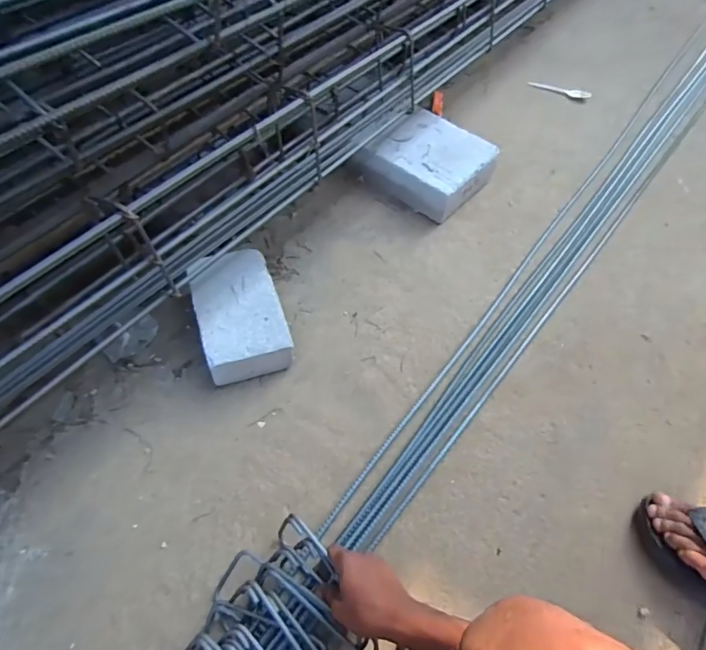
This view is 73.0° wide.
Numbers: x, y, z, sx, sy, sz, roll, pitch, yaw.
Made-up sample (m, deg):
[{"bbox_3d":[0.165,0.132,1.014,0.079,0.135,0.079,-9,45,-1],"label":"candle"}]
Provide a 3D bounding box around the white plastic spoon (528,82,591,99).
[{"bbox_3d":[0.535,-0.610,1.235,0.156,0.008,0.033,21,59,11],"label":"white plastic spoon"}]

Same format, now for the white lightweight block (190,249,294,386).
[{"bbox_3d":[-0.181,-0.012,0.765,0.128,0.083,0.202,-15,59,-12],"label":"white lightweight block"}]

